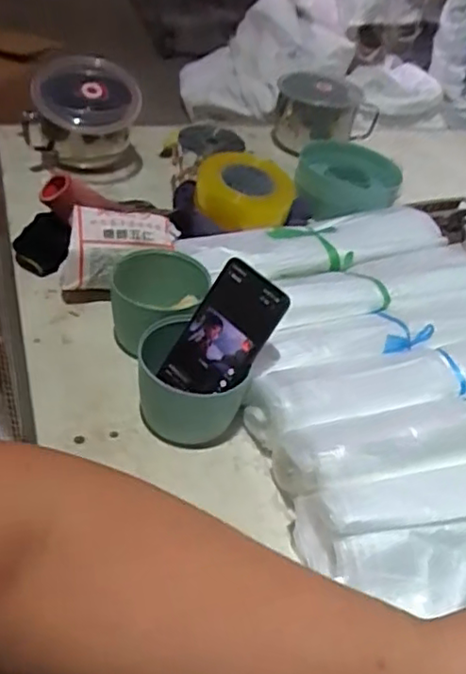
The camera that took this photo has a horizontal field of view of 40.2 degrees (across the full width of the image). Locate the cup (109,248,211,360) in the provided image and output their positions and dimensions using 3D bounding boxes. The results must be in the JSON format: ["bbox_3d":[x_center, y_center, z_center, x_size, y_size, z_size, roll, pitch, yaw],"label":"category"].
[{"bbox_3d":[-0.075,-0.028,0.671,0.107,0.082,0.117,-4,42,-7],"label":"cup"}]

